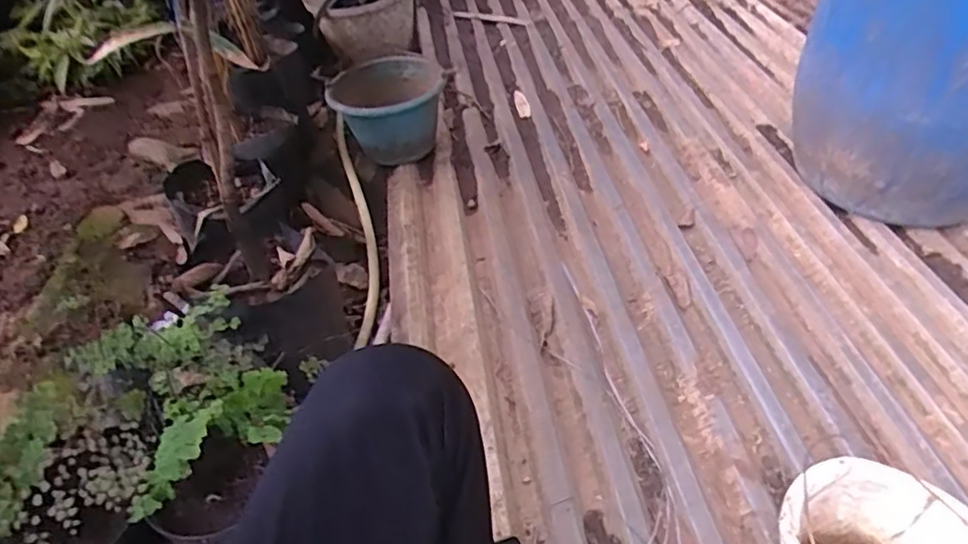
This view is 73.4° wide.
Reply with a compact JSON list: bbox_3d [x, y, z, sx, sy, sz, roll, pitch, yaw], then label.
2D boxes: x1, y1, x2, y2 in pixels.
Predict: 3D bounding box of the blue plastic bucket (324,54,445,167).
[{"bbox_3d":[-0.208,-0.341,1.402,0.225,0.184,0.240,-1,42,1],"label":"blue plastic bucket"}]

